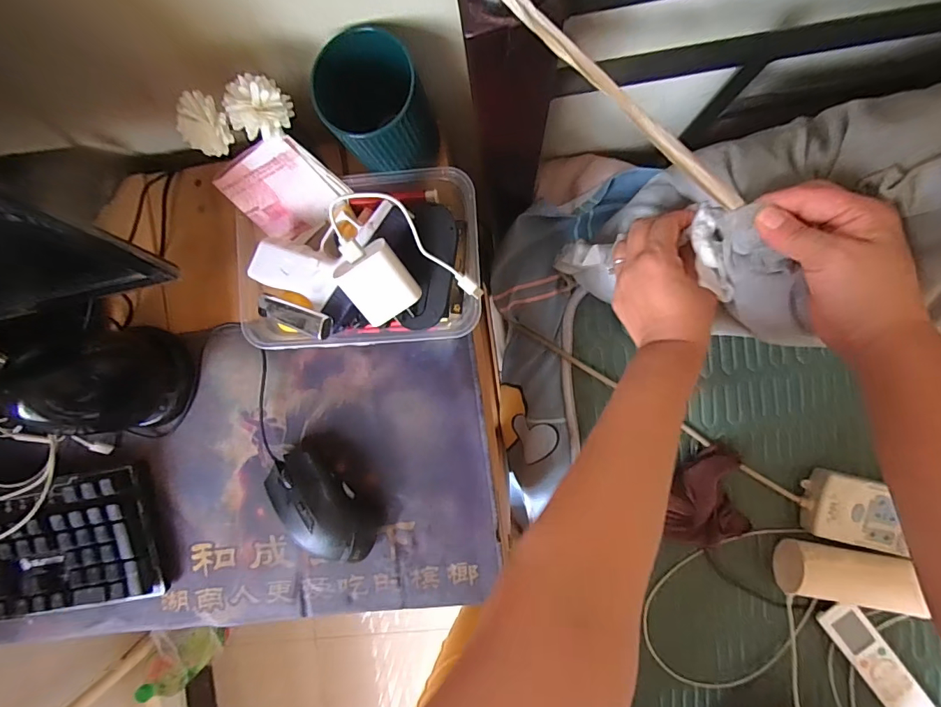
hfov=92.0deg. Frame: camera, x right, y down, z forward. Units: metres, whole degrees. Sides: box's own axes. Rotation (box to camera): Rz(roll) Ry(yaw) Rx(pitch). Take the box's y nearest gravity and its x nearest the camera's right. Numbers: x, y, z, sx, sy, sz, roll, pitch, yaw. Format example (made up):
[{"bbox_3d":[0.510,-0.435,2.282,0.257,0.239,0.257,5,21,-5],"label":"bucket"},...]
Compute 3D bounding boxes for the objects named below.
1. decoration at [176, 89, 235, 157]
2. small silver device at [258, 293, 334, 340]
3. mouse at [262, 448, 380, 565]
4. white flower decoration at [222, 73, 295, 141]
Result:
[{"bbox_3d":[-0.186,-0.160,0.318,0.030,0.022,0.033,0,92,5],"label":"decoration"},{"bbox_3d":[-0.152,-0.033,0.388,0.085,0.015,0.020,20,90,27],"label":"small silver device"},{"bbox_3d":[-0.137,0.143,0.418,0.116,0.038,0.064,45,94,3],"label":"mouse"},{"bbox_3d":[-0.150,-0.174,0.322,0.041,0.023,0.037,-27,89,5],"label":"white flower decoration"}]

